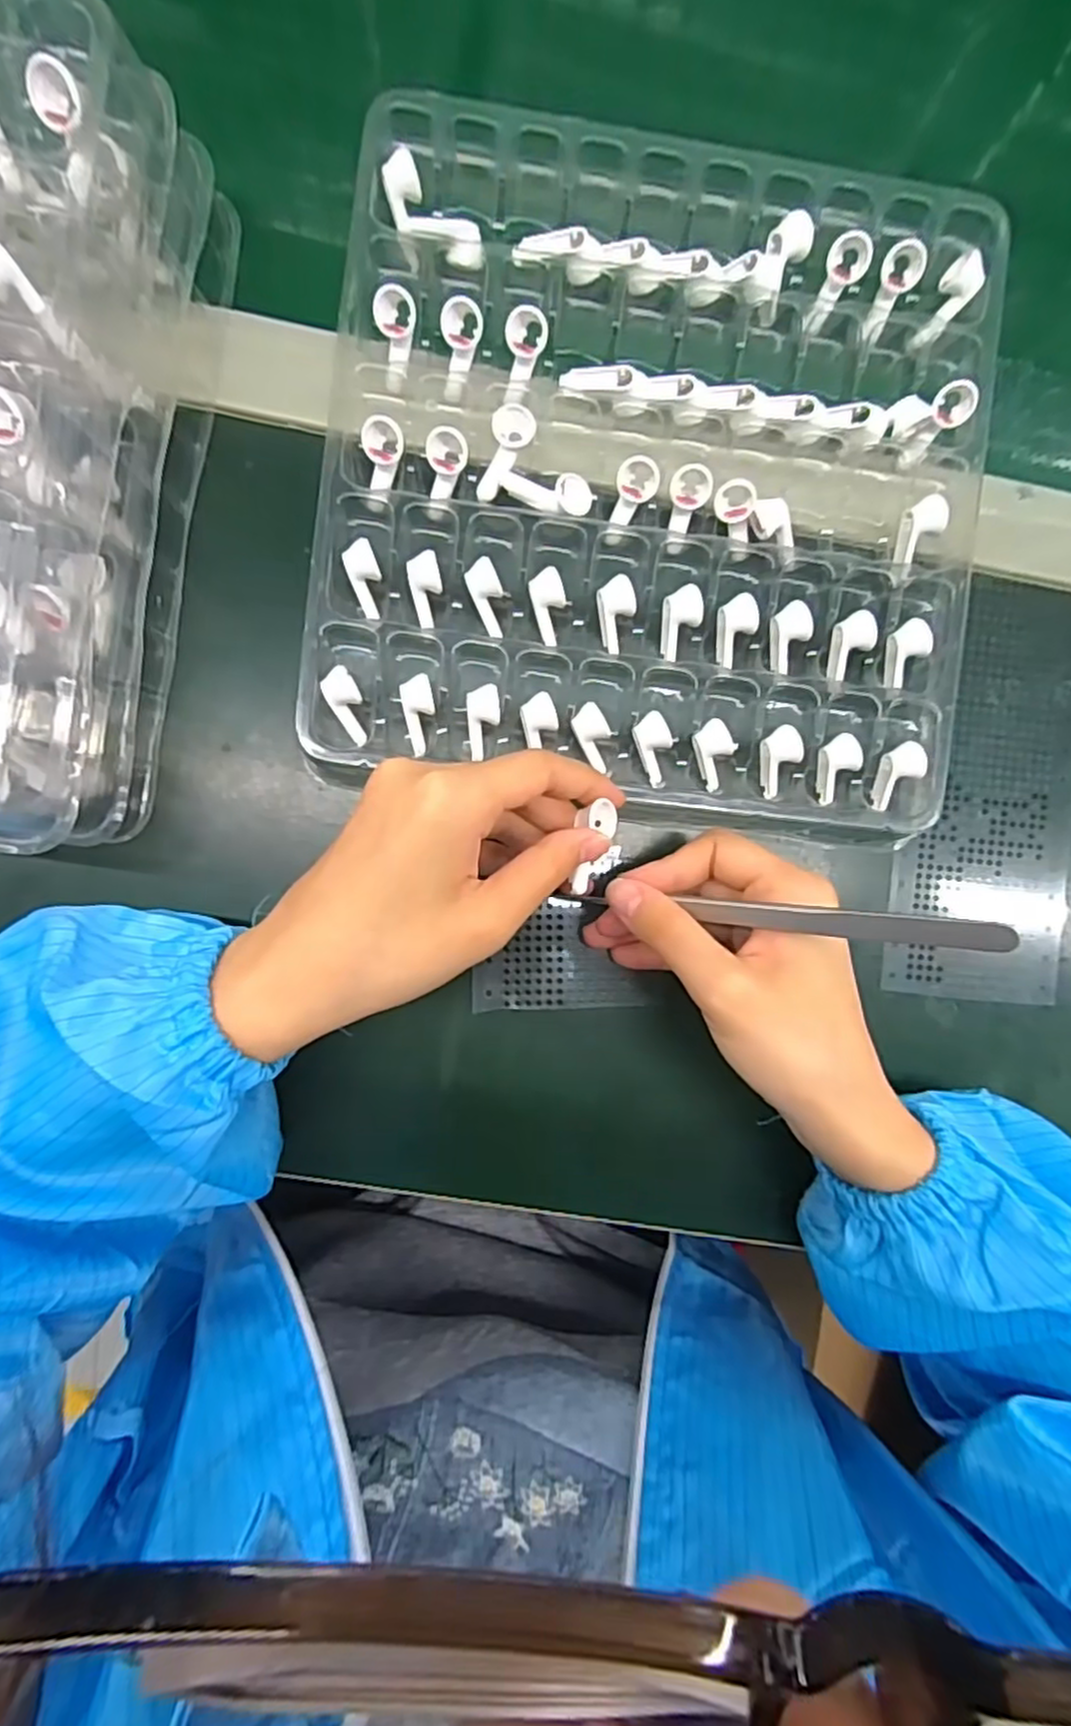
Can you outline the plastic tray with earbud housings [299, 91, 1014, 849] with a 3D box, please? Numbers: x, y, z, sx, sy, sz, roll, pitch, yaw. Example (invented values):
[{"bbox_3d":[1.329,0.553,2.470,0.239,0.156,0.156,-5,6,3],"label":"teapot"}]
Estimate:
[{"bbox_3d":[0.047,-0.146,0.285,0.246,0.034,0.247,7,90,-3],"label":"plastic tray with earbud housings"}]

